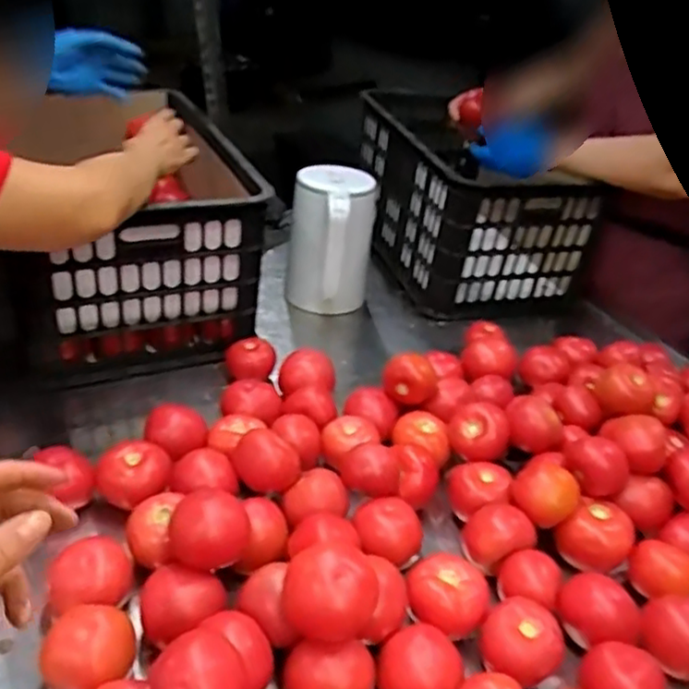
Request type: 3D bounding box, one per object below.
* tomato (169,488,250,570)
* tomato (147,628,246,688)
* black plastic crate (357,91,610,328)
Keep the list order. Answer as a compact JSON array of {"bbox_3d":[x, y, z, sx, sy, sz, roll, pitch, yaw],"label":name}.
[{"bbox_3d":[-0.124,0.172,0.622,0.070,0.057,0.063,-1,33,-13],"label":"tomato"},{"bbox_3d":[-0.107,0.253,0.493,0.067,0.056,0.066,5,32,-3],"label":"tomato"},{"bbox_3d":[0.232,-0.244,1.269,0.321,0.265,0.363,-4,34,-17],"label":"black plastic crate"}]

